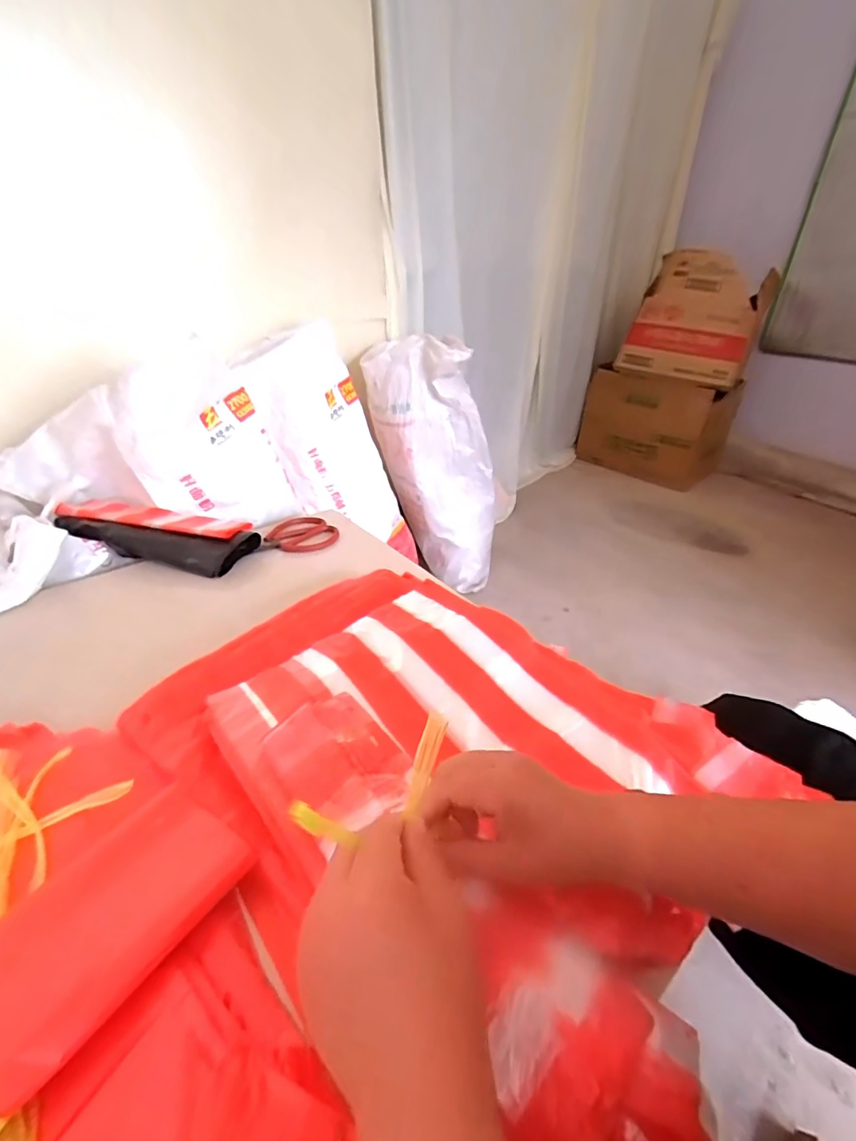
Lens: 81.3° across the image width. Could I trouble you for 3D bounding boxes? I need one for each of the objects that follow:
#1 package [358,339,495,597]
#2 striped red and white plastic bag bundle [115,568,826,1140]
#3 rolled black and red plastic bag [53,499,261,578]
[{"bbox_3d":[0.035,-0.271,1.384,0.267,0.694,0.158,-8,32,17],"label":"package"},{"bbox_3d":[0.016,0.151,0.456,0.521,0.075,0.370,29,41,29],"label":"striped red and white plastic bag bundle"},{"bbox_3d":[-0.437,-0.054,0.809,0.323,0.072,0.133,8,35,2],"label":"rolled black and red plastic bag"}]

